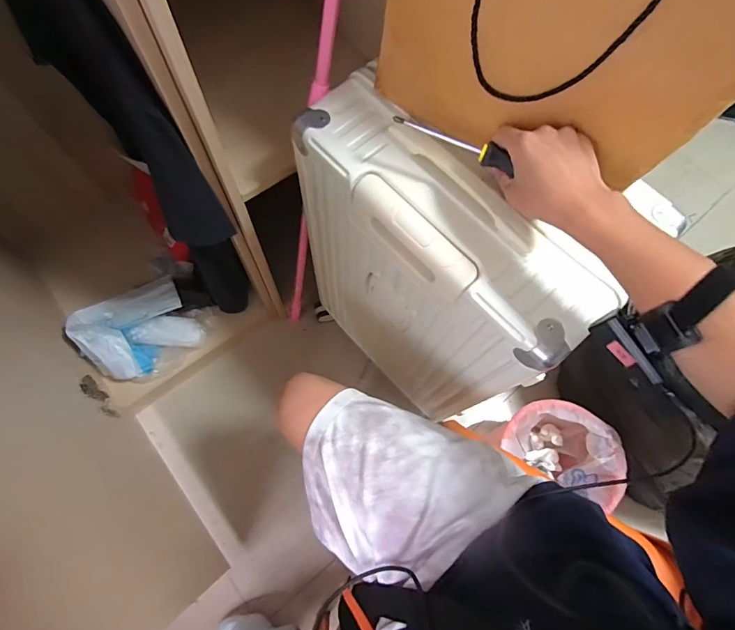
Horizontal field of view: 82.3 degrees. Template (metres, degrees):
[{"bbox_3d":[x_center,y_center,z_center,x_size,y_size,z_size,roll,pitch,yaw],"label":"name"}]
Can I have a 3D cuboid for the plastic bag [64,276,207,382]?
[{"bbox_3d":[-0.512,0.034,0.954,0.237,0.110,0.194,-27,74,-11],"label":"plastic bag"}]

